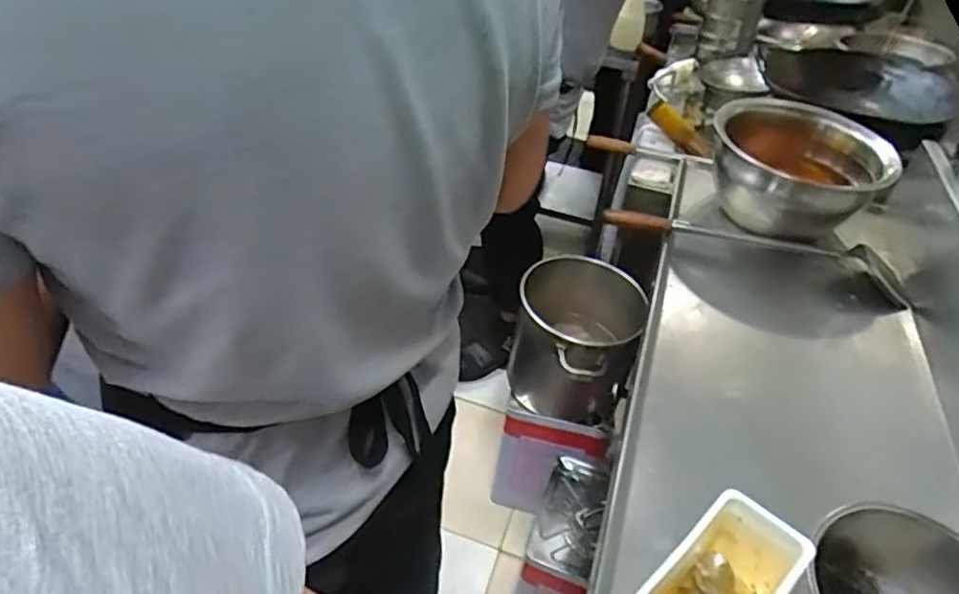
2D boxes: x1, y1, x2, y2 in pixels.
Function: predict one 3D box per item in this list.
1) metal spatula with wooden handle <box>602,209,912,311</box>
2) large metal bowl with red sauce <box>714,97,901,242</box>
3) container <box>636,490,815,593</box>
[{"bbox_3d":[0.447,-0.086,1.032,0.475,0.057,0.113,14,41,10],"label":"metal spatula with wooden handle"},{"bbox_3d":[0.558,-0.225,1.103,0.274,0.171,0.236,35,48,30],"label":"large metal bowl with red sauce"},{"bbox_3d":[0.178,0.226,0.474,0.149,0.081,0.072,-29,51,-34],"label":"container"}]

